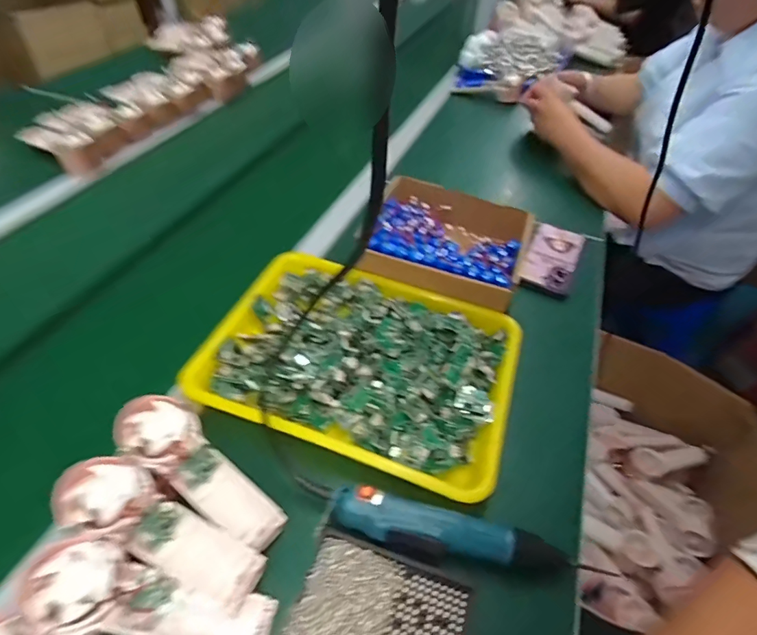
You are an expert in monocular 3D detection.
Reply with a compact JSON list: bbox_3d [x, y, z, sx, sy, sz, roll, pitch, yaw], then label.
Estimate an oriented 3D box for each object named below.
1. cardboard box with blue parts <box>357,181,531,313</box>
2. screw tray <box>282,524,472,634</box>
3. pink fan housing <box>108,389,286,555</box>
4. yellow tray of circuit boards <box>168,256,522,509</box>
[{"bbox_3d":[0.096,-0.112,0.617,0.211,0.059,0.196,17,47,9],"label":"cardboard box with blue parts"},{"bbox_3d":[0.002,0.233,0.346,0.129,0.012,0.089,17,47,9],"label":"screw tray"},{"bbox_3d":[-0.159,0.133,0.393,0.177,0.030,0.060,31,51,20],"label":"pink fan housing"},{"bbox_3d":[-0.017,0.040,0.501,0.338,0.041,0.246,18,47,10],"label":"yellow tray of circuit boards"}]

